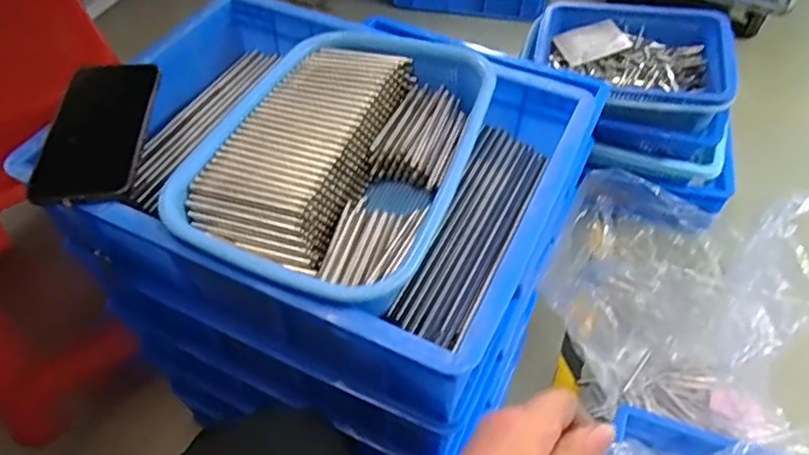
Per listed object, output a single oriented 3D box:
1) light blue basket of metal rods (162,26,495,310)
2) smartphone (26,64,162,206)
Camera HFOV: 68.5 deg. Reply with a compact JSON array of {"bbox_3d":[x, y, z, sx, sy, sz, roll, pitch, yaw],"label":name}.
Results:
[{"bbox_3d":[-0.050,-0.060,0.515,0.205,0.069,0.285,17,53,13],"label":"light blue basket of metal rods"},{"bbox_3d":[-0.251,-0.082,0.484,0.077,0.015,0.150,-4,51,-4],"label":"smartphone"}]

